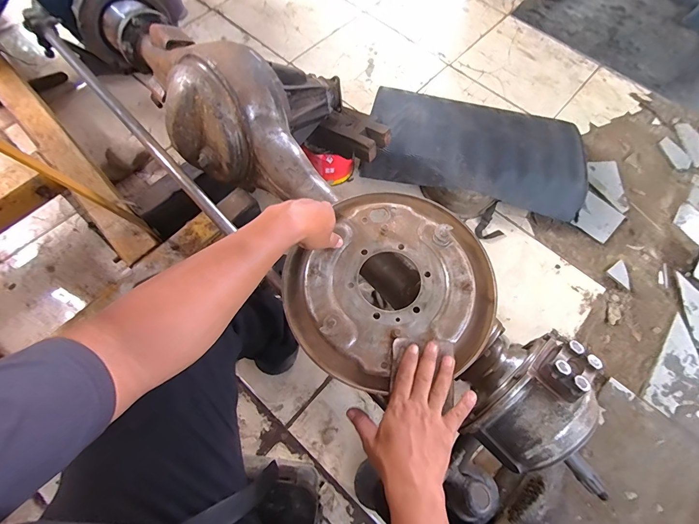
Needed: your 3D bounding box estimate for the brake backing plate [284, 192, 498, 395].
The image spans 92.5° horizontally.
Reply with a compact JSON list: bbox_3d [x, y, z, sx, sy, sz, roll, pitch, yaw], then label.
[{"bbox_3d":[0.066,0.032,0.485,0.281,0.032,0.295,1,69,-2],"label":"brake backing plate"}]

